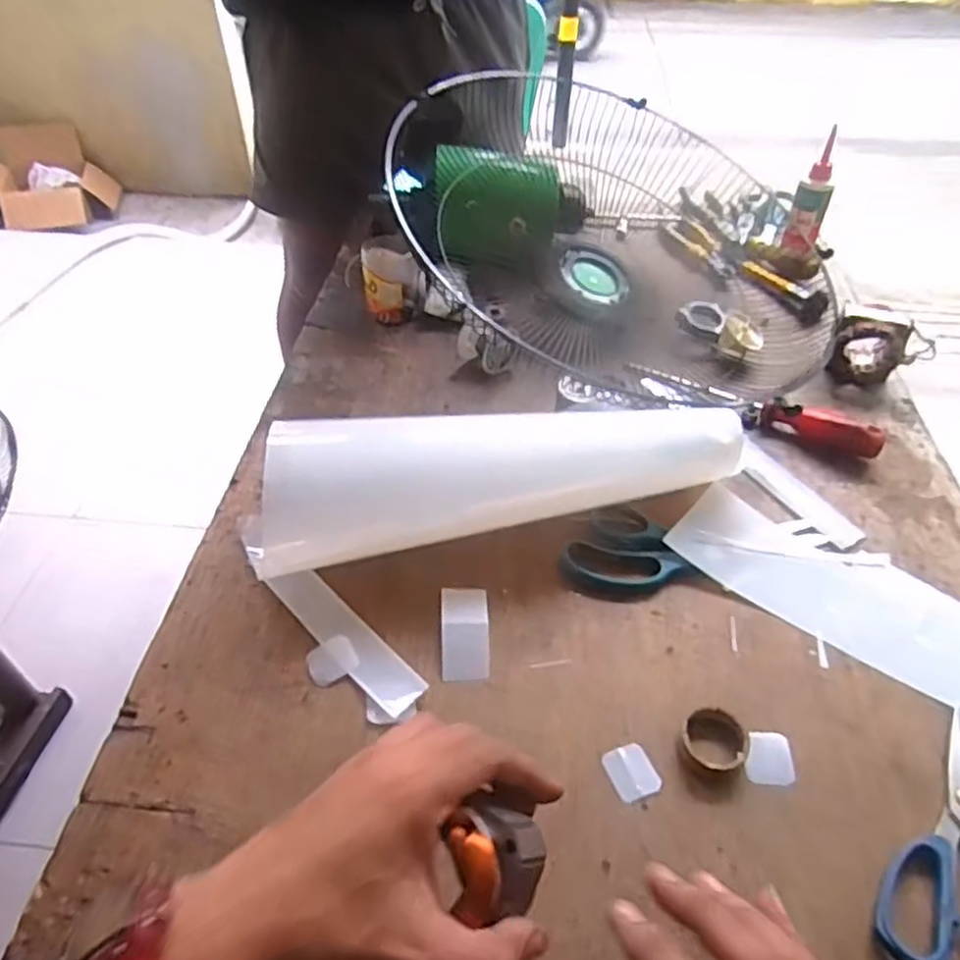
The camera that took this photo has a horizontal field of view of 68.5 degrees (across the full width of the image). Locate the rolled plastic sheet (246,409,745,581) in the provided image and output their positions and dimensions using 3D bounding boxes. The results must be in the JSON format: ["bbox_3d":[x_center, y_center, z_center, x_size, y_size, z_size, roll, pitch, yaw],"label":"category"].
[{"bbox_3d":[0.015,-0.007,0.562,0.382,0.085,0.071,-10,47,-10],"label":"rolled plastic sheet"}]

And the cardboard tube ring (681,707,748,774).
[{"bbox_3d":[0.147,0.165,0.444,0.035,0.016,0.039,-30,54,-26],"label":"cardboard tube ring"}]

